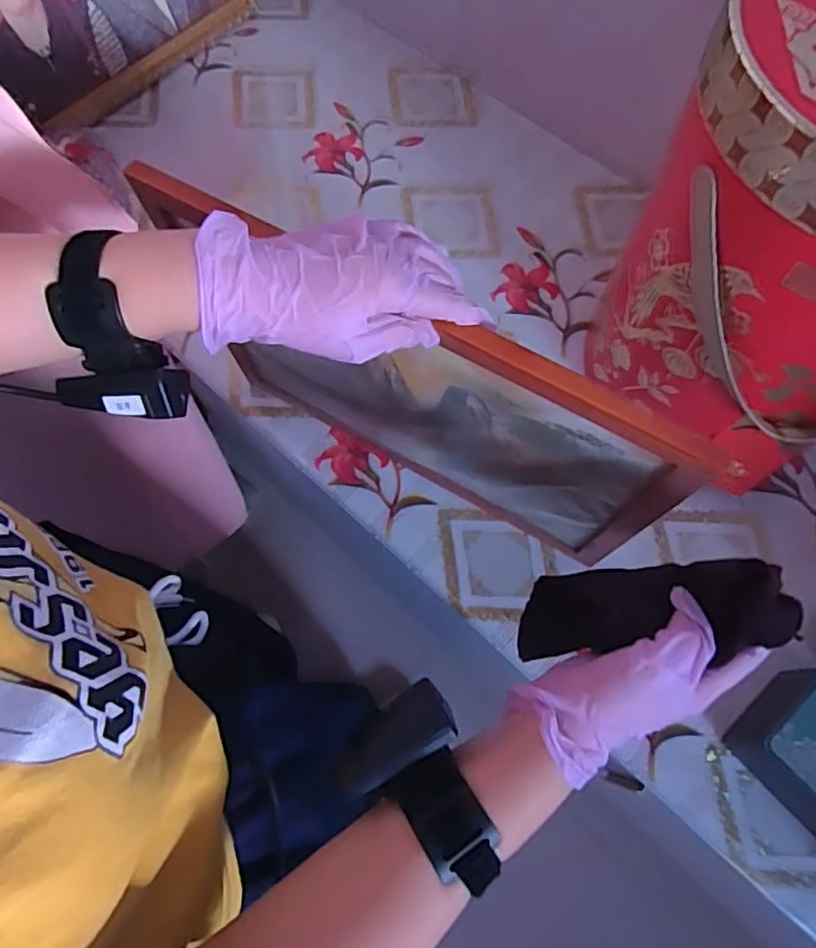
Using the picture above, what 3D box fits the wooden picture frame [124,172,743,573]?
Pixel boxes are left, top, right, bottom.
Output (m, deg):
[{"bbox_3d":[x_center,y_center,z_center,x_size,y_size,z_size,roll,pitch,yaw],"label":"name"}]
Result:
[{"bbox_3d":[0.006,-0.054,0.503,0.397,0.287,0.013,28,74,12],"label":"wooden picture frame"}]

